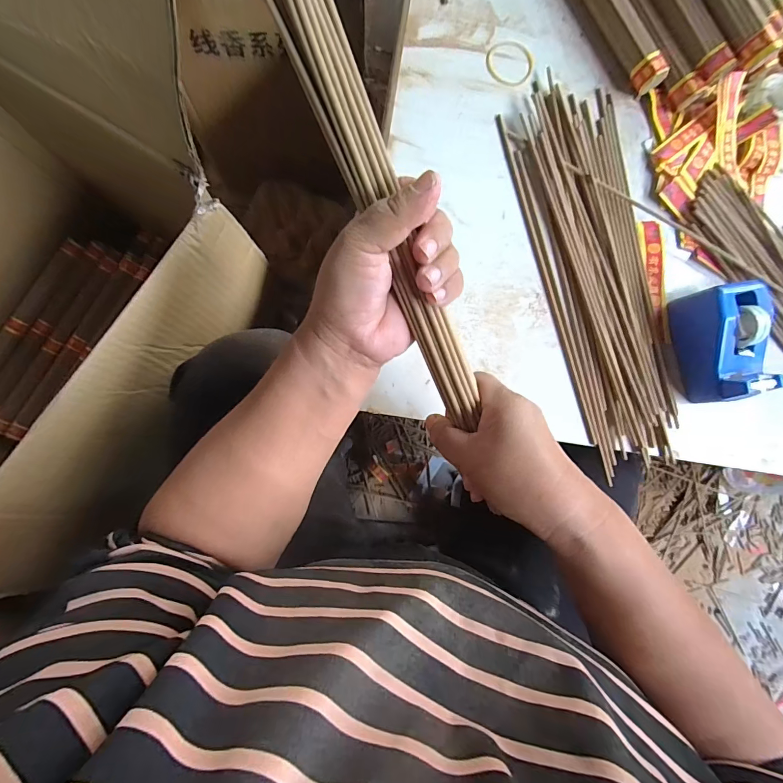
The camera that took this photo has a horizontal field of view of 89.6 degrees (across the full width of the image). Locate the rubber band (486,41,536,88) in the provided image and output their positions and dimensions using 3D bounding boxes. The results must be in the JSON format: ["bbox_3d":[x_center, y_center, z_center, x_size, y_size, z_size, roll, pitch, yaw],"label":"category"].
[{"bbox_3d":[0.114,-0.318,0.382,0.047,0.004,0.045,1,84,-6],"label":"rubber band"}]

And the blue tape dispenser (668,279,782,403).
[{"bbox_3d":[0.298,-0.041,0.350,0.057,0.048,0.100,-3,84,-7],"label":"blue tape dispenser"}]

